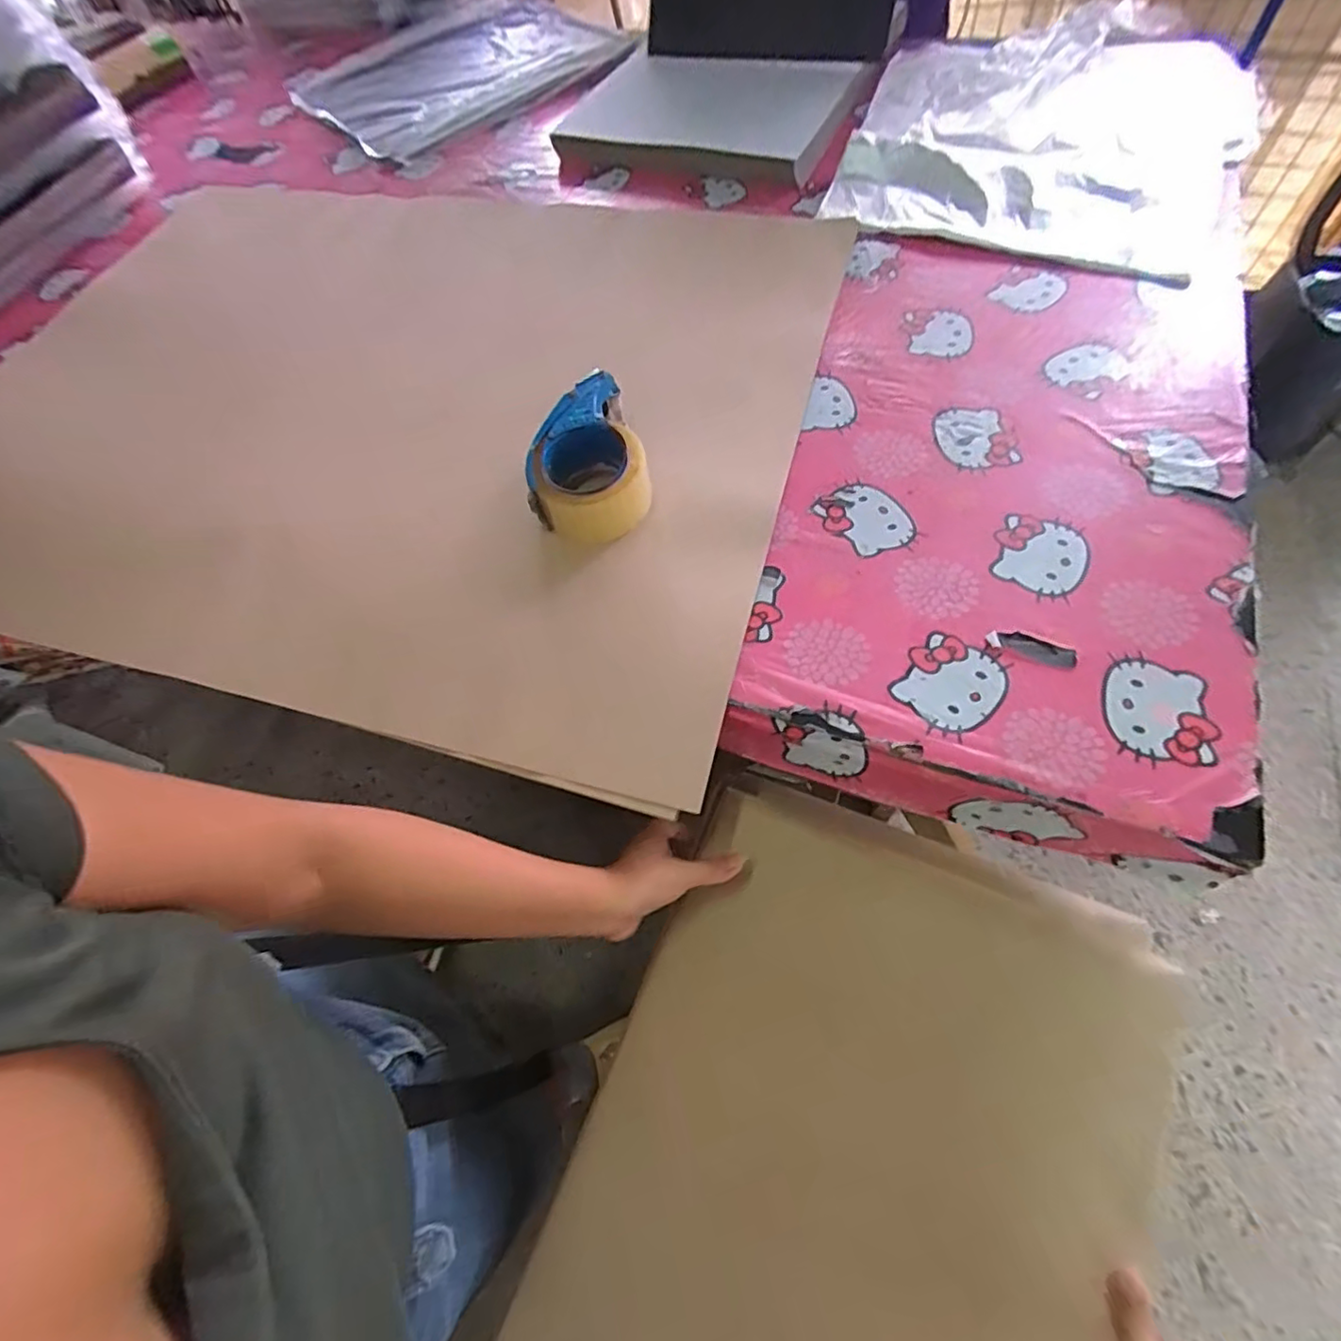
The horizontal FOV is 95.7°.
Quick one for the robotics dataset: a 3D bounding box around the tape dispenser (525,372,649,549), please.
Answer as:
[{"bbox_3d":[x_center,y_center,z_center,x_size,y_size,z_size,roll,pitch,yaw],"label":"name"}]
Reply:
[{"bbox_3d":[-0.081,-0.198,0.575,0.109,0.065,0.151,-13,61,-1],"label":"tape dispenser"}]

